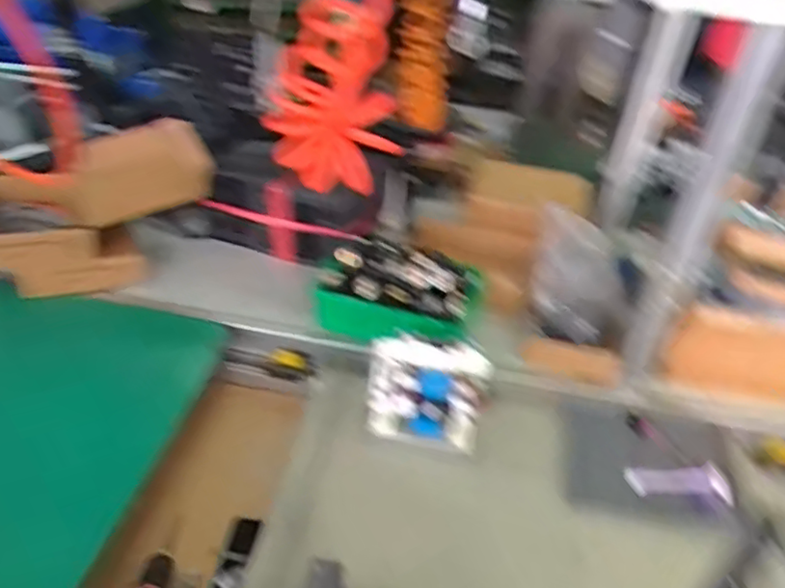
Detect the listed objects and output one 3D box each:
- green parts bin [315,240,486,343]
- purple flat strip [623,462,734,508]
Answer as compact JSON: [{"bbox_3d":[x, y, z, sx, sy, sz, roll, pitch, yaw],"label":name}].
[{"bbox_3d":[0.010,-0.006,1.019,0.246,0.099,0.167,15,36,12],"label":"green parts bin"},{"bbox_3d":[0.347,0.229,0.808,0.118,0.025,0.037,-2,33,14],"label":"purple flat strip"}]

